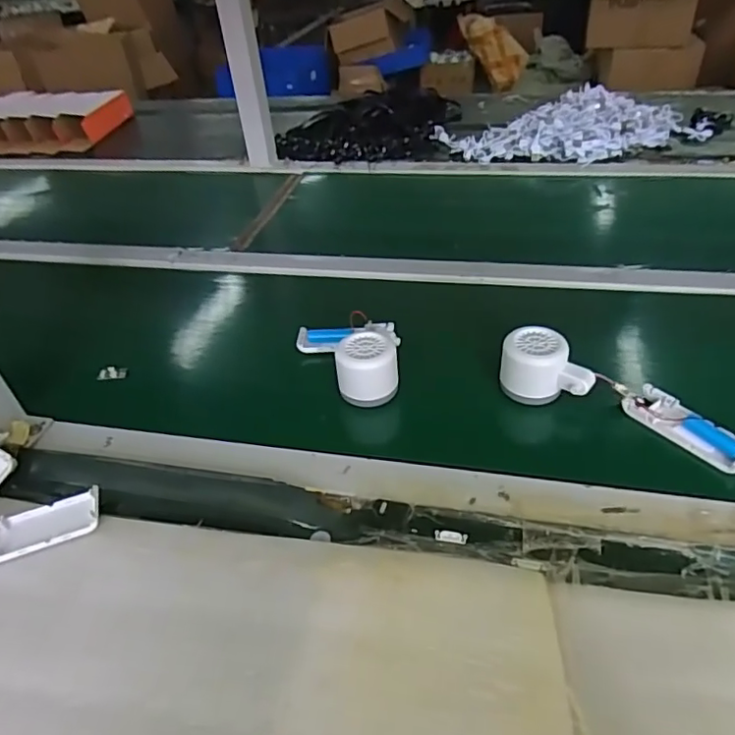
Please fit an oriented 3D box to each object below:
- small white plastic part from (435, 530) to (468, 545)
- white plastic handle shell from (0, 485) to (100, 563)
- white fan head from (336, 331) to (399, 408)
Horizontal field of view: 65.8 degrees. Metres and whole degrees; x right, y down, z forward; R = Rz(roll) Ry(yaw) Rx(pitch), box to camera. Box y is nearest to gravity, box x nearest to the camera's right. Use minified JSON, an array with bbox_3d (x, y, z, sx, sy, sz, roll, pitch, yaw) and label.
[{"bbox_3d":[0.063,0.127,0.427,0.023,0.004,0.010,3,40,12],"label":"small white plastic part"},{"bbox_3d":[-0.265,0.128,0.449,0.105,0.013,0.045,-19,41,-15],"label":"white plastic handle shell"},{"bbox_3d":[0.000,-0.001,0.551,0.060,0.050,0.052,-2,39,5],"label":"white fan head"}]

